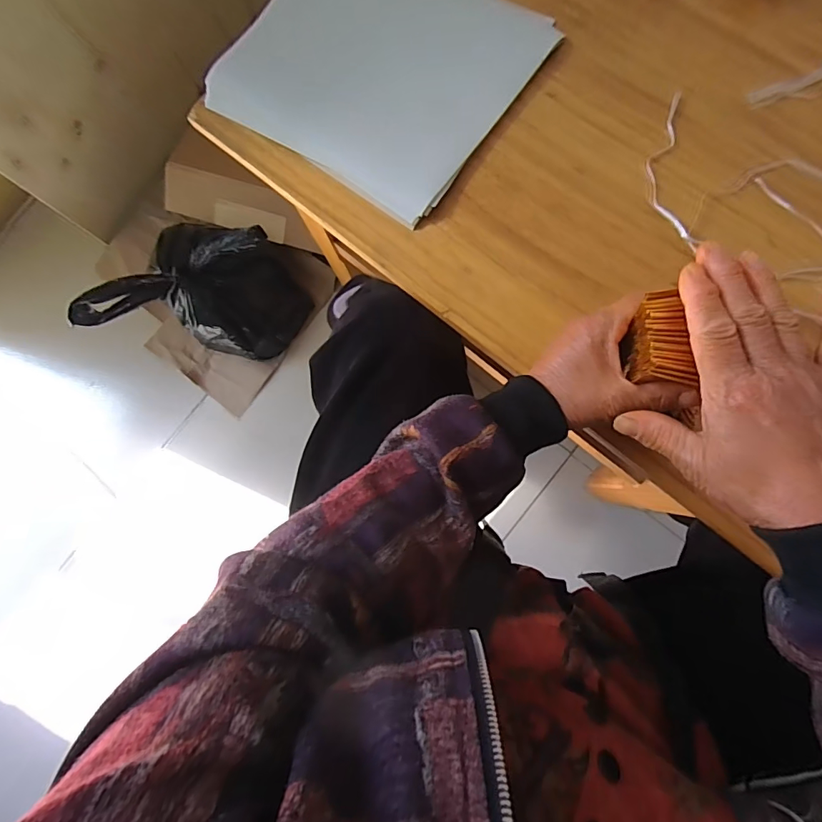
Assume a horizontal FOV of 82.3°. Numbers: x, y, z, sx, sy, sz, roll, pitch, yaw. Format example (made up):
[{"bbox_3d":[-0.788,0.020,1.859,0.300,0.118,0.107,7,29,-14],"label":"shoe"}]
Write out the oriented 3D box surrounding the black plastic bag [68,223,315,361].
[{"bbox_3d":[-0.355,-0.212,0.821,0.267,0.214,0.210,9,83,6],"label":"black plastic bag"}]

